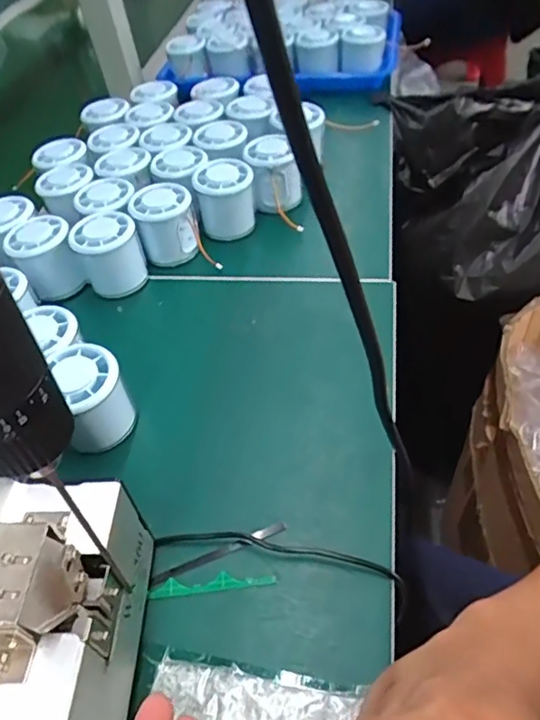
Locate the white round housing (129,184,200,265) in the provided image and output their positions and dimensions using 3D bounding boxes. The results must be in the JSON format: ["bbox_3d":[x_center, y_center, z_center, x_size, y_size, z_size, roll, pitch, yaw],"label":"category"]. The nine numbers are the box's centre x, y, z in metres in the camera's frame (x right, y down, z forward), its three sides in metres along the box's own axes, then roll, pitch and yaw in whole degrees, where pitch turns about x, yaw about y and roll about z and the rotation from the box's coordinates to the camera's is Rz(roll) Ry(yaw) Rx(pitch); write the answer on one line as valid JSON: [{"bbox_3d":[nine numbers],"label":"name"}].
[{"bbox_3d":[-0.096,-0.124,0.512,0.056,0.062,0.049,-11,48,-2],"label":"white round housing"}]

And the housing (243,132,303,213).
[{"bbox_3d":[0.004,-0.182,0.547,0.054,0.063,0.055,-7,48,2],"label":"housing"}]

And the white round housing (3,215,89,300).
[{"bbox_3d":[-0.200,-0.092,0.493,0.054,0.051,0.057,-4,48,5],"label":"white round housing"}]

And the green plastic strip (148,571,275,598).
[{"bbox_3d":[-0.034,0.128,0.317,0.073,0.004,0.010,-6,48,2],"label":"green plastic strip"}]

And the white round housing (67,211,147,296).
[{"bbox_3d":[-0.143,-0.092,0.492,0.056,0.059,0.056,-18,49,-8],"label":"white round housing"}]

